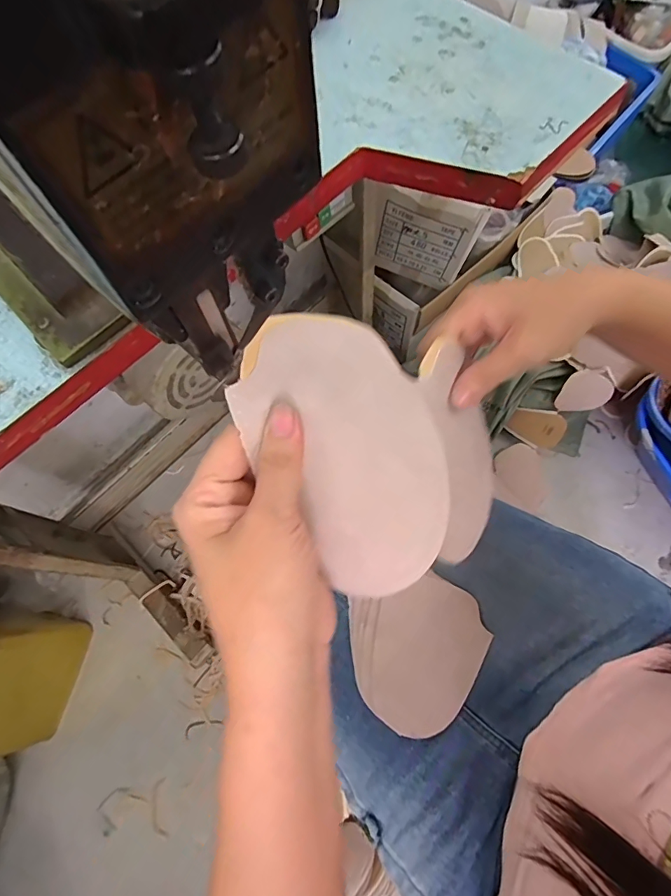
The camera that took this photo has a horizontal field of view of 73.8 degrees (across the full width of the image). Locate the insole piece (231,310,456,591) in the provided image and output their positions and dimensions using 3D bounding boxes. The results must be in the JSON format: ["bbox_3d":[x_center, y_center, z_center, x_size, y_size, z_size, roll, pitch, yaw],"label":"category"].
[{"bbox_3d":[0.011,-0.003,0.220,0.092,0.019,0.133,-34,97,-18],"label":"insole piece"}]

